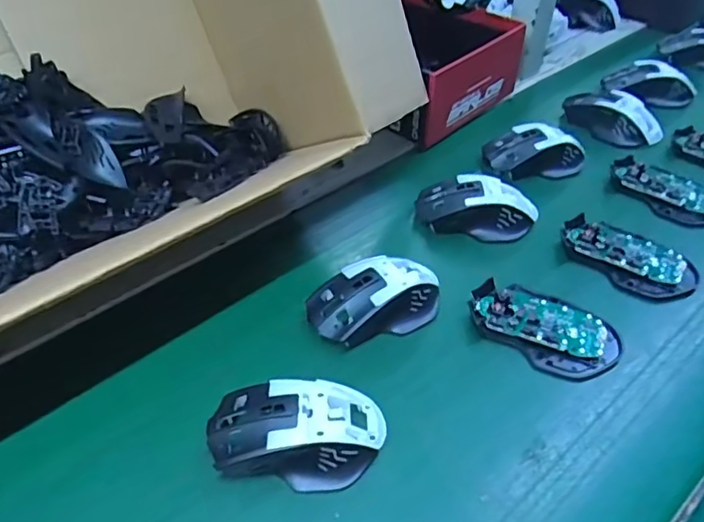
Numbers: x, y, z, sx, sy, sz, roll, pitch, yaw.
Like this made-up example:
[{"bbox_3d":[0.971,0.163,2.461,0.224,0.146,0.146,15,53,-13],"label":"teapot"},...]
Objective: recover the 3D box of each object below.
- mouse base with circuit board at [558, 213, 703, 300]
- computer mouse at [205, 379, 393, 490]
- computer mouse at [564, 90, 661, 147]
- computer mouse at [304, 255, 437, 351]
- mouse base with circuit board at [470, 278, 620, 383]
[{"bbox_3d":[0.248,-0.007,0.511,0.065,0.014,0.114,-33,55,-29],"label":"mouse base with circuit board"},{"bbox_3d":[-0.037,0.111,0.376,0.114,0.035,0.064,4,49,-1],"label":"computer mouse"},{"bbox_3d":[0.304,-0.174,0.665,0.058,0.033,0.113,-34,59,-29],"label":"computer mouse"},{"bbox_3d":[0.021,0.027,0.463,0.111,0.034,0.064,-14,52,-16],"label":"computer mouse"},{"bbox_3d":[0.153,0.050,0.456,0.114,0.016,0.068,33,54,27],"label":"mouse base with circuit board"}]

